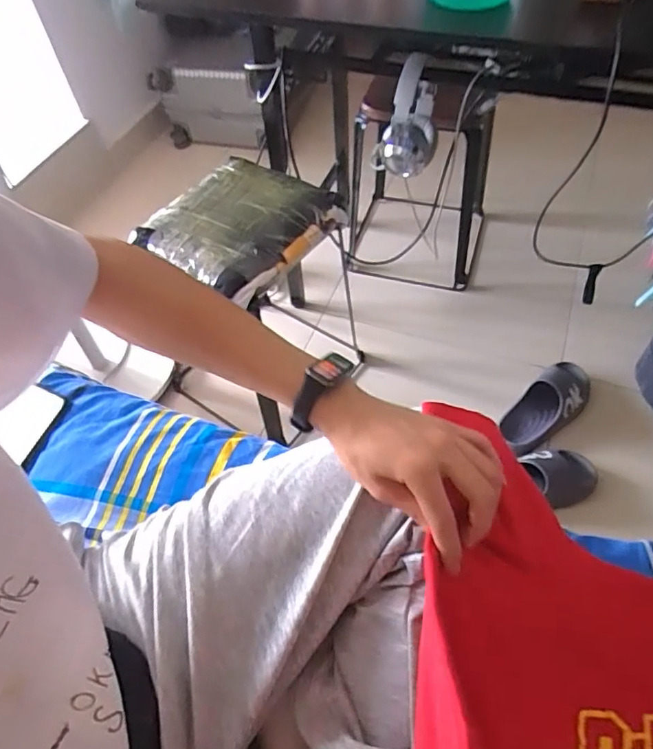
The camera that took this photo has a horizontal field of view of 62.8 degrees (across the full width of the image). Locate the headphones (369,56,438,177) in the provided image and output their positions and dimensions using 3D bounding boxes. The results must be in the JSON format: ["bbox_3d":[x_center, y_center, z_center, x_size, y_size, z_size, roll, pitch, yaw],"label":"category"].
[{"bbox_3d":[0.141,-0.467,0.953,0.117,0.180,0.163,4,55,7],"label":"headphones"}]

